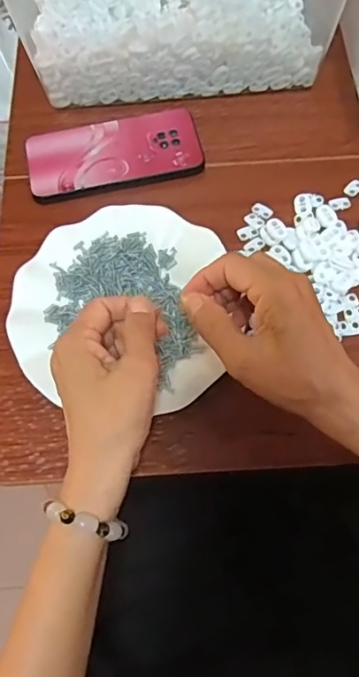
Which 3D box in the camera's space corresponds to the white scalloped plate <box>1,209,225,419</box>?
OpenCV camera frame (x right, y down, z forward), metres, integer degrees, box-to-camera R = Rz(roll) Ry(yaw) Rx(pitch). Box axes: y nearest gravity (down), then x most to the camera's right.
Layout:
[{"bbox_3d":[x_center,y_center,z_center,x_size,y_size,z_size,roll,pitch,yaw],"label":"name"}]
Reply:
[{"bbox_3d":[-0.051,-0.029,0.428,0.163,0.027,0.173,-1,68,2],"label":"white scalloped plate"}]

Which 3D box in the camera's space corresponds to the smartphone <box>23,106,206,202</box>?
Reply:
[{"bbox_3d":[-0.063,-0.178,0.497,0.162,0.012,0.079,-11,68,-2],"label":"smartphone"}]

